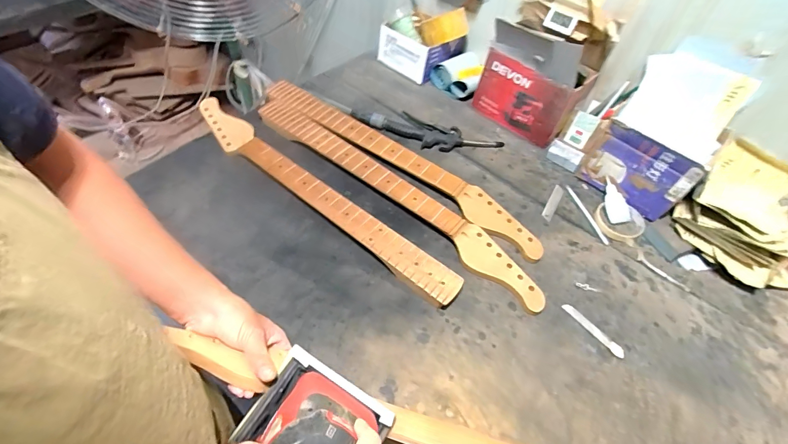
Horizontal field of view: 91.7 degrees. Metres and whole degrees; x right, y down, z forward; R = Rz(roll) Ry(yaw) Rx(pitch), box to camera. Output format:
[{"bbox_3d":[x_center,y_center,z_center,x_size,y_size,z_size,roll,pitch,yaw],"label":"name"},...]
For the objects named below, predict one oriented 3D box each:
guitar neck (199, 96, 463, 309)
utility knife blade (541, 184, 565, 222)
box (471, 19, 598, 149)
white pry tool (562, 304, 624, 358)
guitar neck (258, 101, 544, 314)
[{"bbox_3d":[-0.151,-0.059,0.687,0.627,0.031,0.064,36,59,19],"label":"guitar neck"},{"bbox_3d":[0.309,-0.038,0.741,0.020,0.004,0.098,29,57,15],"label":"utility knife blade"},{"bbox_3d":[0.289,-0.298,0.795,0.203,0.217,0.120,30,57,15],"label":"box"},{"bbox_3d":[0.307,0.166,0.590,0.016,0.004,0.104,-33,63,-25],"label":"white pry tool"},{"bbox_3d":[-0.009,-0.067,0.708,0.648,0.032,0.074,35,58,19],"label":"guitar neck"}]

